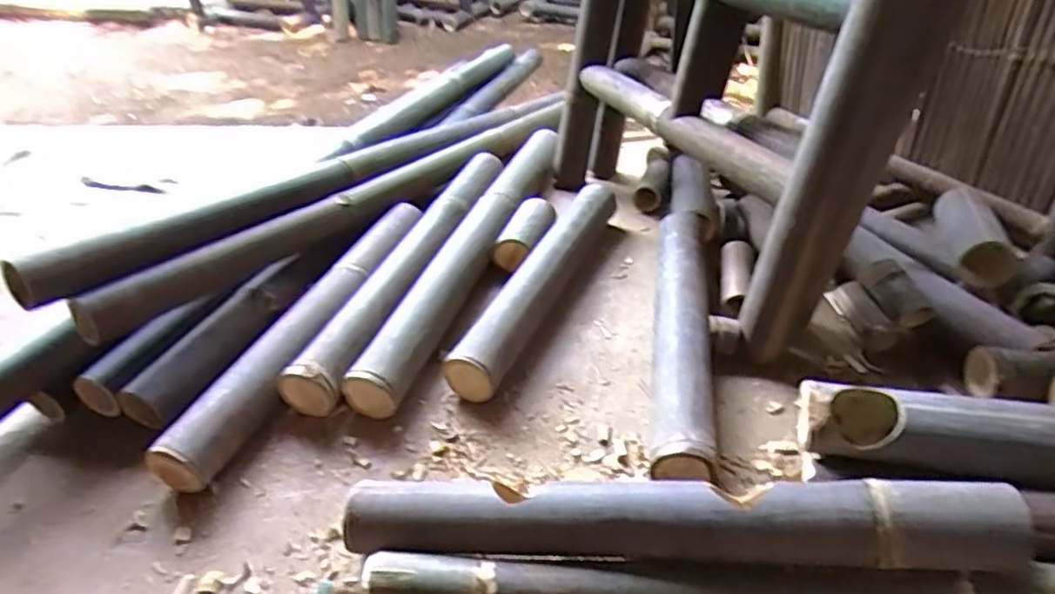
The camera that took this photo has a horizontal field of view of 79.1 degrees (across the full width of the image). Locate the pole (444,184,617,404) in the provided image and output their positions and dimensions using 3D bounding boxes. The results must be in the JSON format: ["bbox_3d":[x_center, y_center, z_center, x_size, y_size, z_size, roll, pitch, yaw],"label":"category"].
[{"bbox_3d":[0.029,-0.030,1.033,0.076,0.076,0.526,13,41,22],"label":"pole"}]

